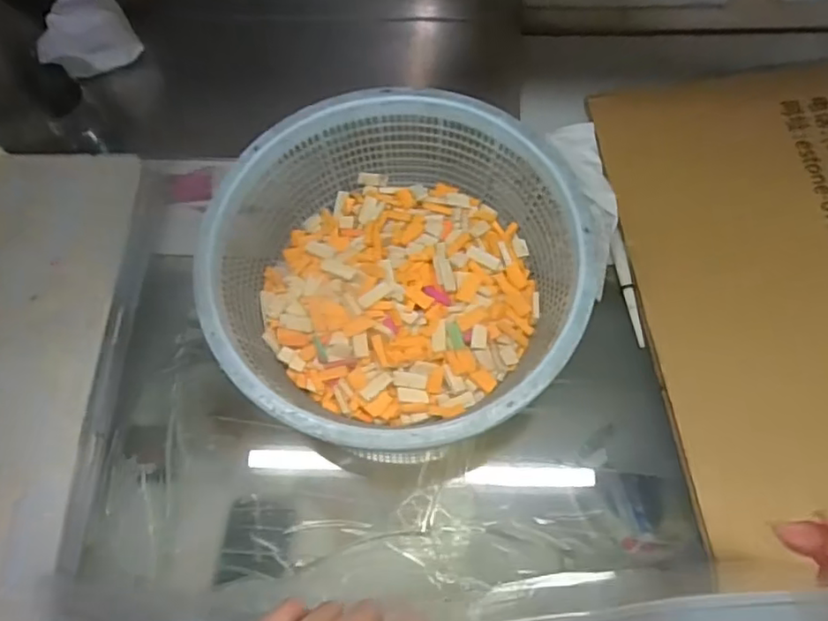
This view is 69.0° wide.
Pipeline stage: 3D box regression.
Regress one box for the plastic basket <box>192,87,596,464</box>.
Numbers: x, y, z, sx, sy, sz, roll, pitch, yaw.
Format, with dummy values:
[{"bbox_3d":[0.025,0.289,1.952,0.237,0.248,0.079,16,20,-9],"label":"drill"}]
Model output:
[{"bbox_3d":[-0.014,-0.023,0.448,0.248,0.108,0.253,-1,68,2],"label":"plastic basket"}]

